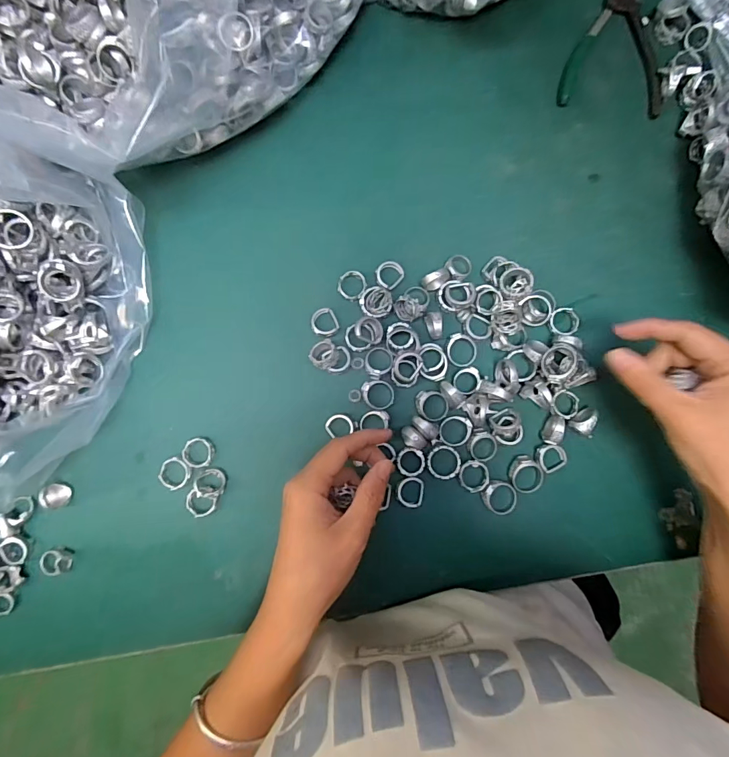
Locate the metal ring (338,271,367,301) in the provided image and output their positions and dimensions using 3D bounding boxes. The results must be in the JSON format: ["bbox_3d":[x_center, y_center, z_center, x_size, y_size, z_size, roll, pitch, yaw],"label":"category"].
[{"bbox_3d":[-0.010,-0.078,0.365,0.023,0.004,0.023,0,86,-1],"label":"metal ring"}]

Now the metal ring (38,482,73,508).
[{"bbox_3d":[-0.243,0.092,0.345,0.014,0.020,0.020,-16,86,-2],"label":"metal ring"}]

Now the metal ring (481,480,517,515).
[{"bbox_3d":[0.108,0.094,0.348,0.024,0.011,0.028,-44,88,-4],"label":"metal ring"}]

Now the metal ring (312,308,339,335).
[{"bbox_3d":[-0.034,-0.047,0.363,0.021,0.006,0.023,0,86,-1],"label":"metal ring"}]

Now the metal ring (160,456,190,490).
[{"bbox_3d":[-0.152,0.077,0.350,0.023,0.007,0.024,0,86,-1],"label":"metal ring"}]

